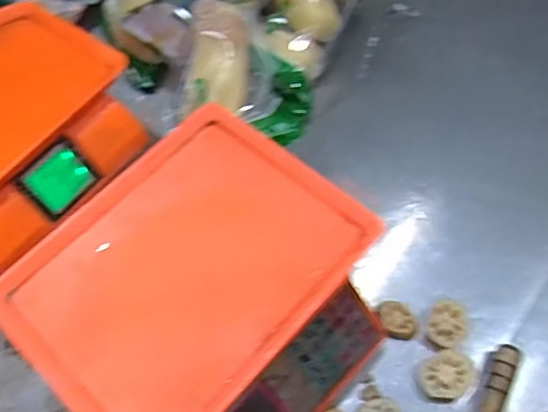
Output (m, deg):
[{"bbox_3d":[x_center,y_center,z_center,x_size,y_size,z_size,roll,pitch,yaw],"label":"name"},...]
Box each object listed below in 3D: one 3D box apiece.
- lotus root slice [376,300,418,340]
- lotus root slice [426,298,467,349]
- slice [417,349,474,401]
[{"bbox_3d":[0.130,0.121,0.613,0.030,0.017,0.045,-42,67,-18],"label":"lotus root slice"},{"bbox_3d":[0.180,0.122,0.602,0.039,0.015,0.053,21,64,14],"label":"lotus root slice"},{"bbox_3d":[0.173,0.170,0.580,0.054,0.014,0.044,-25,63,-10],"label":"slice"}]

